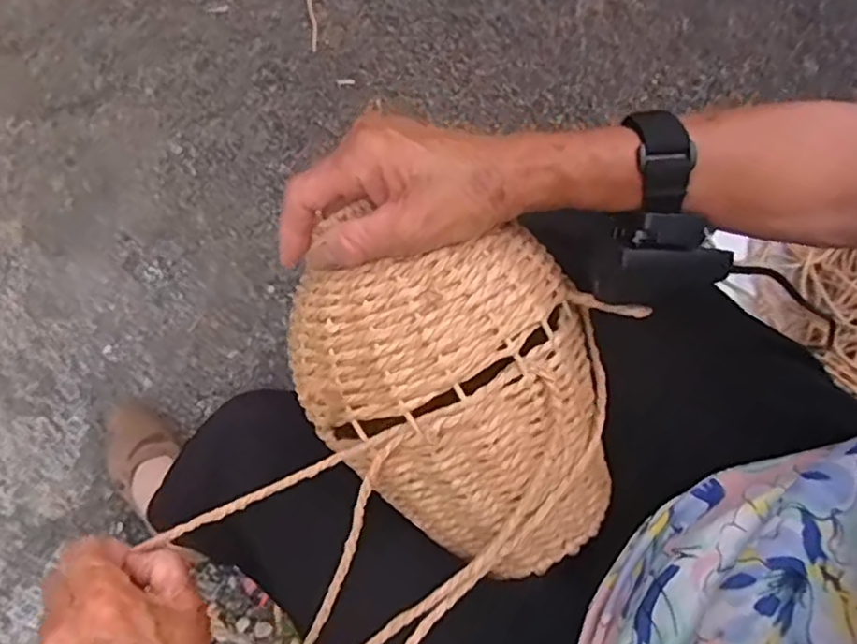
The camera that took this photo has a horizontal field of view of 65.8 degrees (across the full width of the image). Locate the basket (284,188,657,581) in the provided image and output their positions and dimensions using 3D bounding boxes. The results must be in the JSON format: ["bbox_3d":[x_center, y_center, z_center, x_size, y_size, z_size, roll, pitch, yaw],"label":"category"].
[{"bbox_3d":[0.028,0.035,0.382,0.200,0.127,0.157,38,73,14],"label":"basket"}]

